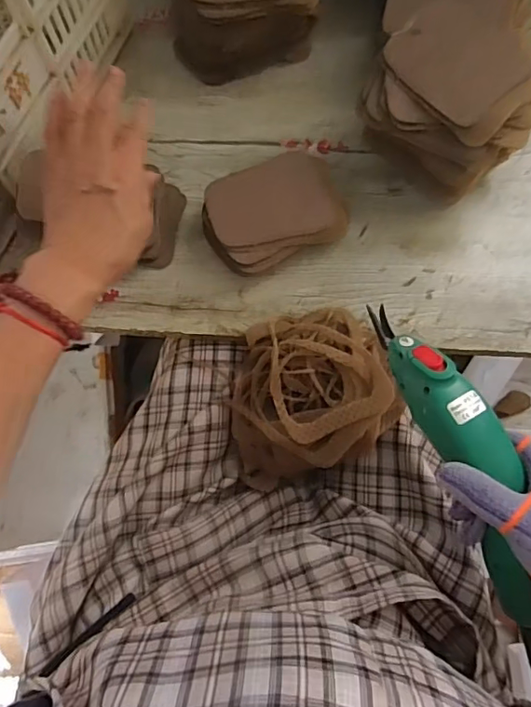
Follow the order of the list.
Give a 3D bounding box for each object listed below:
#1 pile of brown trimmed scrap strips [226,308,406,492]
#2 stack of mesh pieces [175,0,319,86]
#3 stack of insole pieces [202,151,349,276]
[{"bbox_3d":[0.035,0.034,0.465,0.142,0.087,0.134,-16,73,-3],"label":"pile of brown trimmed scrap strips"},{"bbox_3d":[-0.025,-0.357,0.536,0.142,0.105,0.096,-17,74,-4],"label":"stack of mesh pieces"},{"bbox_3d":[0.009,-0.129,0.493,0.125,0.055,0.086,-22,74,-6],"label":"stack of insole pieces"}]

